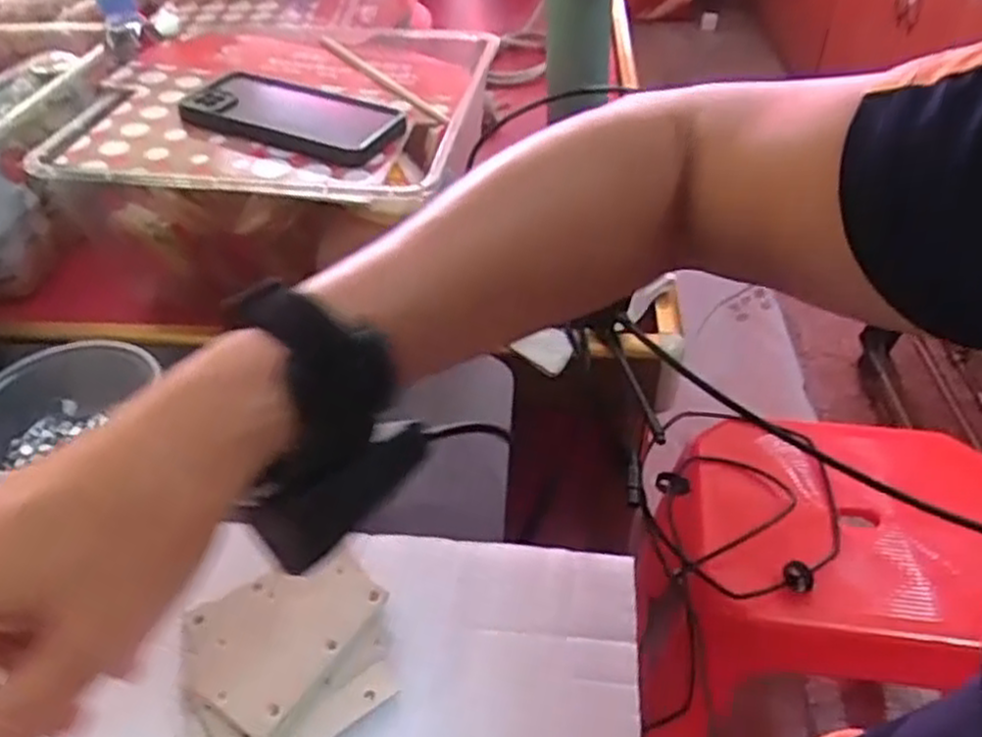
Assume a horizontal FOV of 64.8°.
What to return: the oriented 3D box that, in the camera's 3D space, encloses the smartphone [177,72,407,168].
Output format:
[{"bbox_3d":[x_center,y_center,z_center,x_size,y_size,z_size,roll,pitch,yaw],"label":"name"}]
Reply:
[{"bbox_3d":[-0.149,-0.195,0.595,0.168,0.014,0.090,17,45,19],"label":"smartphone"}]

